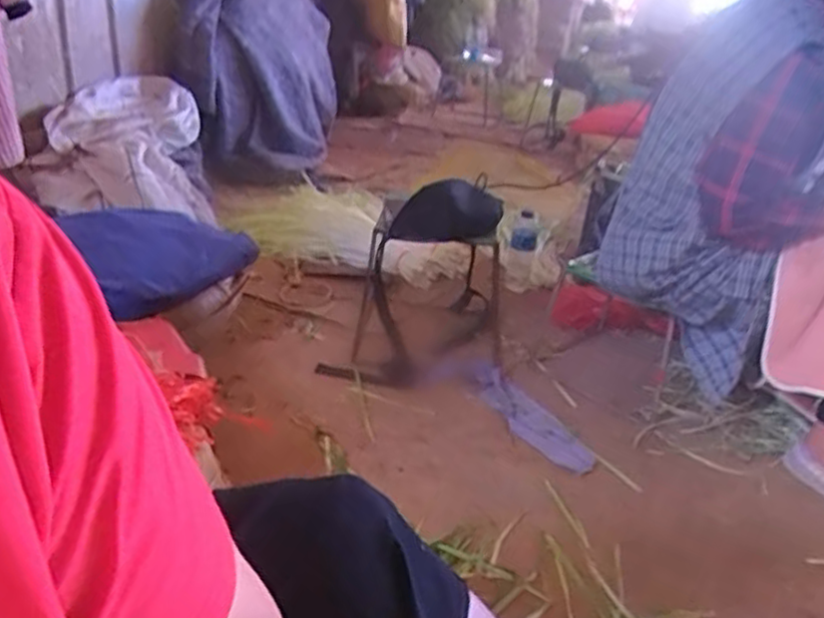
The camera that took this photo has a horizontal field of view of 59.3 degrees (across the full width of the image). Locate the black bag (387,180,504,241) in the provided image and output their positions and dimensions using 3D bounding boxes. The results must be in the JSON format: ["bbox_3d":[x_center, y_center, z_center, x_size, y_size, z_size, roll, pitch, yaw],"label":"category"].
[{"bbox_3d":[0.071,-0.198,1.411,0.198,0.105,0.198,10,27,8],"label":"black bag"}]

